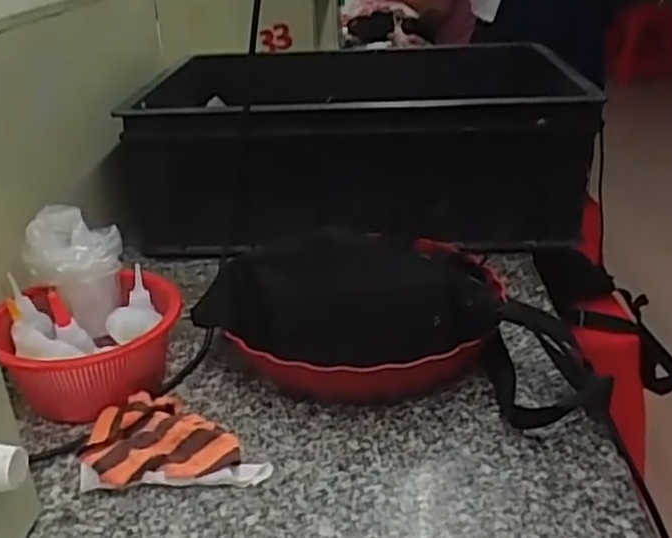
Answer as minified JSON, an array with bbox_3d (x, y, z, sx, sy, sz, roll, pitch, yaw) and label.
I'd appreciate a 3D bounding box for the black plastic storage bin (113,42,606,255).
[{"bbox_3d":[0.034,-0.152,0.885,0.510,0.165,0.318,2,26,8],"label":"black plastic storage bin"}]

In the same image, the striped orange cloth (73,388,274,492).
[{"bbox_3d":[-0.116,0.122,0.520,0.128,0.034,0.079,-3,26,-2],"label":"striped orange cloth"}]

